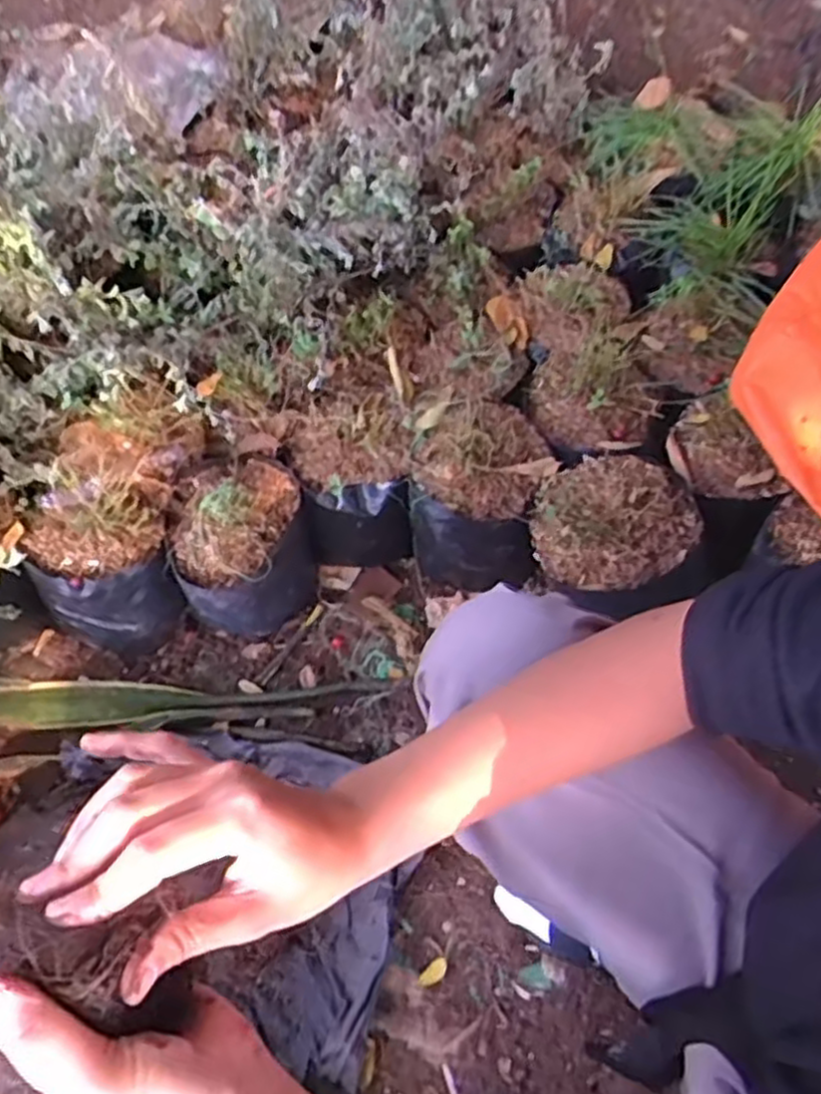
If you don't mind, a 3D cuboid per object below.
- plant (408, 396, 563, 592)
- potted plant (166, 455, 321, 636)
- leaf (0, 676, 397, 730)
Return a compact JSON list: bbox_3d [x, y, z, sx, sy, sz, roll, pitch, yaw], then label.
[{"bbox_3d":[0.070,-0.056,0.844,0.143,0.178,0.159,3,55,-2],"label":"plant"},{"bbox_3d":[-0.187,0.002,0.837,0.135,0.181,0.155,37,60,20],"label":"potted plant"},{"bbox_3d":[-0.269,0.163,0.807,0.493,0.048,0.061,1,55,-4],"label":"leaf"}]

